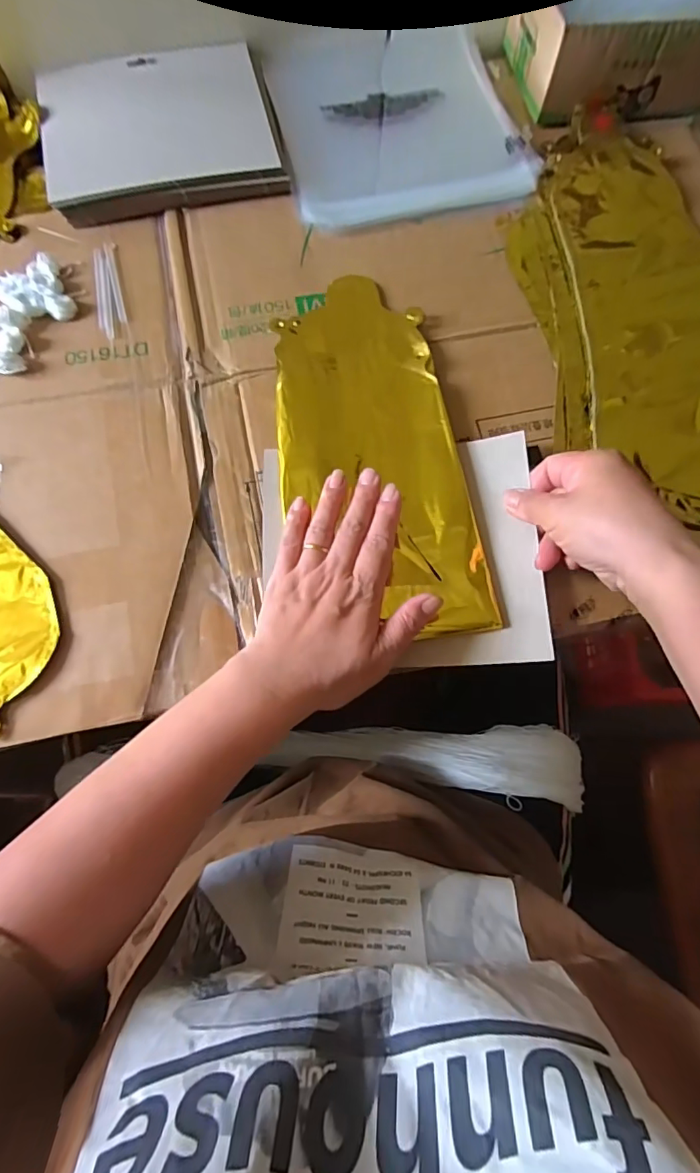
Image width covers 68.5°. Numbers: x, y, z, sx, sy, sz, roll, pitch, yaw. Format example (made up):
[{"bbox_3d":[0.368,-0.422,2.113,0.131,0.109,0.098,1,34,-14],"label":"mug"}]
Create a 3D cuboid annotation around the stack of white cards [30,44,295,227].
[{"bbox_3d":[-0.166,-0.405,0.456,0.197,0.022,0.172,-11,73,-5],"label":"stack of white cards"}]

